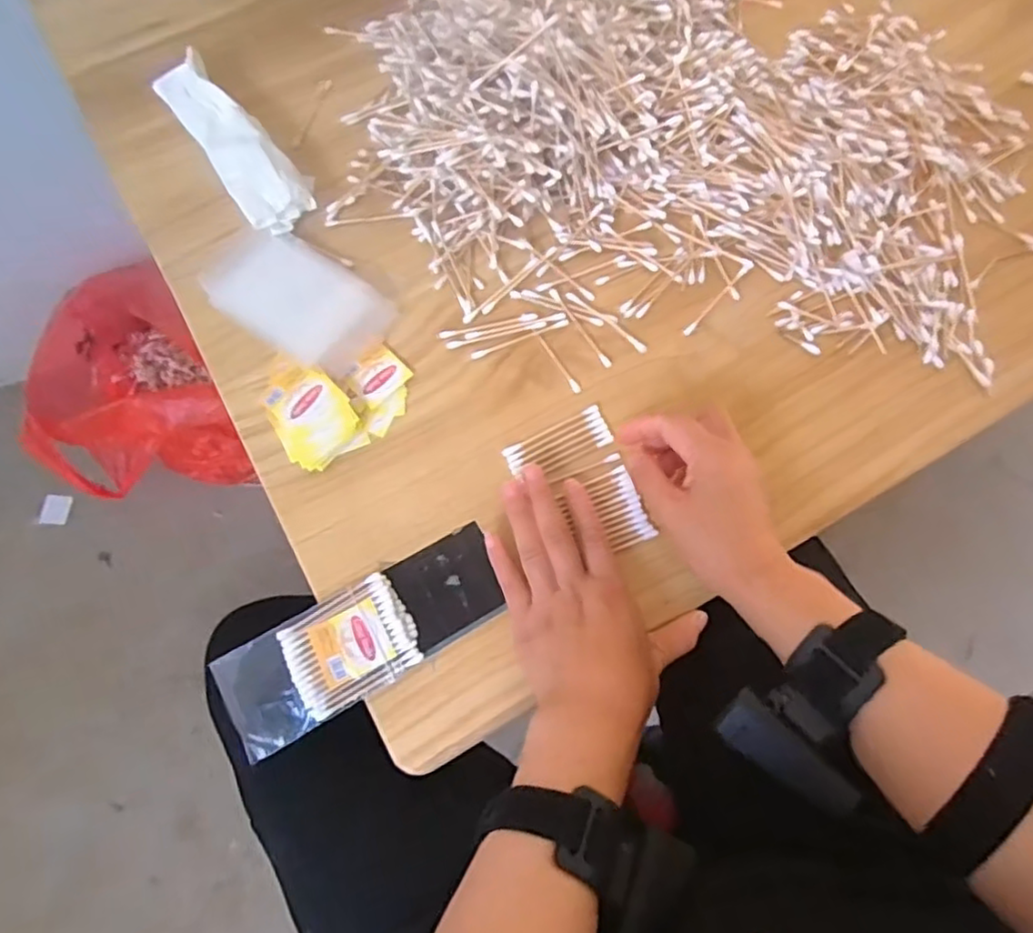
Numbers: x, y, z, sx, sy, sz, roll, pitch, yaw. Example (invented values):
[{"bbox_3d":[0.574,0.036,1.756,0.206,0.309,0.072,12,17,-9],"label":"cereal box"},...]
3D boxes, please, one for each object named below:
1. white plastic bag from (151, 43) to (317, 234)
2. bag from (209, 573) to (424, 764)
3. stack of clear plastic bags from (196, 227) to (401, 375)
[{"bbox_3d":[-0.211,-0.246,0.495,0.055,0.020,0.164,-35,76,-8],"label":"white plastic bag"},{"bbox_3d":[-0.118,0.117,0.399,0.114,0.010,0.064,-30,75,-7],"label":"bag"},{"bbox_3d":[-0.157,-0.120,0.474,0.130,0.014,0.079,34,77,11],"label":"stack of clear plastic bags"}]

